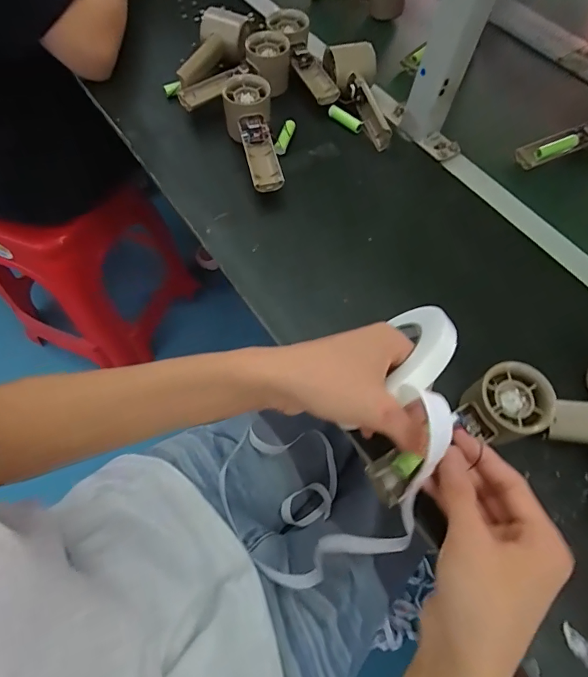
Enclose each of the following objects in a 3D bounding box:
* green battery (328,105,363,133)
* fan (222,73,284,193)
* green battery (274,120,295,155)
[{"bbox_3d":[0.066,-0.283,0.533,0.048,0.016,0.014,34,66,14],"label":"green battery"},{"bbox_3d":[-0.048,-0.238,0.487,0.054,0.053,0.154,-10,64,-8],"label":"fan"},{"bbox_3d":[-0.011,-0.251,0.514,0.013,0.012,0.048,23,83,9],"label":"green battery"}]

